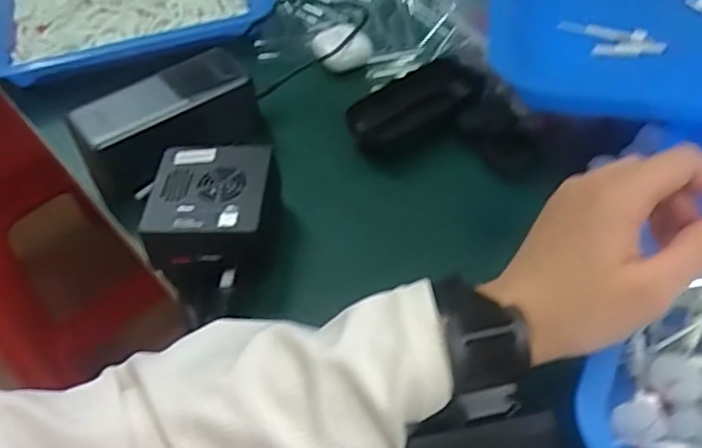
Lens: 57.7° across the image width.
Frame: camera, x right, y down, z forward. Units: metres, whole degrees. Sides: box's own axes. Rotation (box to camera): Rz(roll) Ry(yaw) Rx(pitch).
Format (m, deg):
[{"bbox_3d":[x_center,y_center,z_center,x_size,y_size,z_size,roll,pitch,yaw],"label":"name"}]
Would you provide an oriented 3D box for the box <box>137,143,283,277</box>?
[{"bbox_3d":[-0.084,-0.011,0.402,0.075,0.045,0.077,0,48,6],"label":"box"}]

